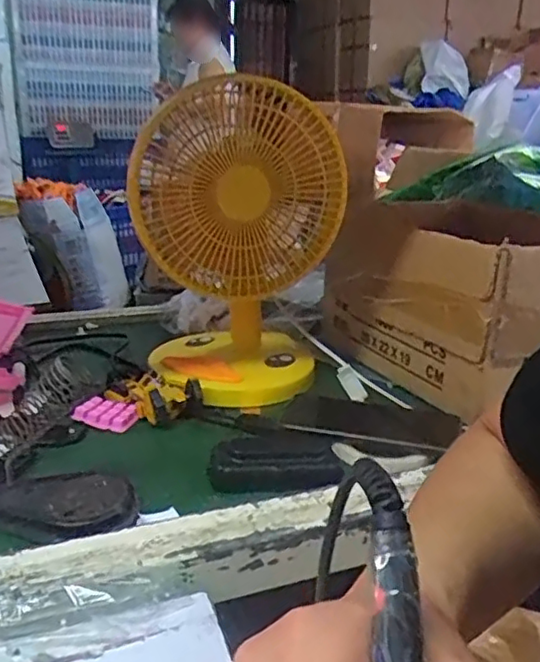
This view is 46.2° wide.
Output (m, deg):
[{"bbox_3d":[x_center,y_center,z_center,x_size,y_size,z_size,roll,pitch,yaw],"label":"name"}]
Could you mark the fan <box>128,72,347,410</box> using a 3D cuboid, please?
[{"bbox_3d":[-0.028,-0.100,0.681,0.202,0.296,0.188,4,19,6],"label":"fan"}]

